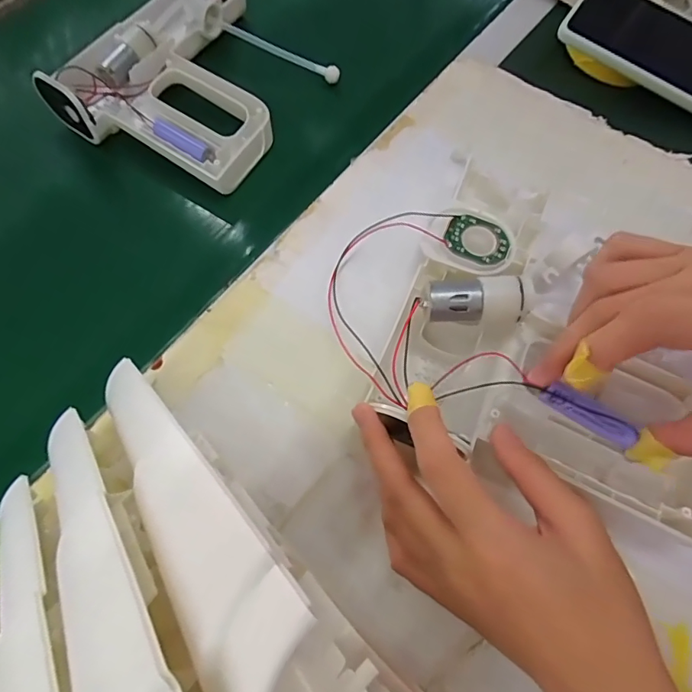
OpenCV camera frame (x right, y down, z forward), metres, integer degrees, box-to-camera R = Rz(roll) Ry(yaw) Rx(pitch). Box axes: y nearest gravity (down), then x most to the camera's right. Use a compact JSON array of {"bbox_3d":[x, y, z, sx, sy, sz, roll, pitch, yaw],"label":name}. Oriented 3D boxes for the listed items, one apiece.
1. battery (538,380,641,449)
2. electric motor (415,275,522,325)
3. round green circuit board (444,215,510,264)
[{"bbox_3d":[0.119,0.033,0.229,0.047,0.012,0.009,30,69,3],"label":"battery"},{"bbox_3d":[0.069,-0.025,0.265,0.053,0.019,0.022,0,65,1],"label":"electric motor"},{"bbox_3d":[0.082,-0.067,0.291,0.039,0.004,0.031,19,67,10],"label":"round green circuit board"}]

